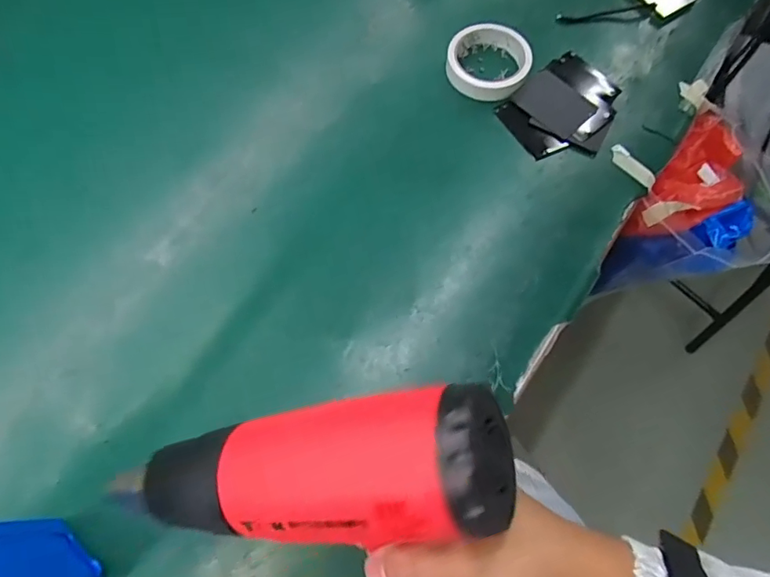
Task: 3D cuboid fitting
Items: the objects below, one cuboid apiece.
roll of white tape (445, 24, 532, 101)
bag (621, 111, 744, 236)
[{"bbox_3d":[0.112,-0.252,0.573,0.092,0.022,0.089,1,69,-2],"label":"roll of white tape"},{"bbox_3d":[0.345,-0.111,0.575,0.087,0.053,0.163,37,72,12],"label":"bag"}]

